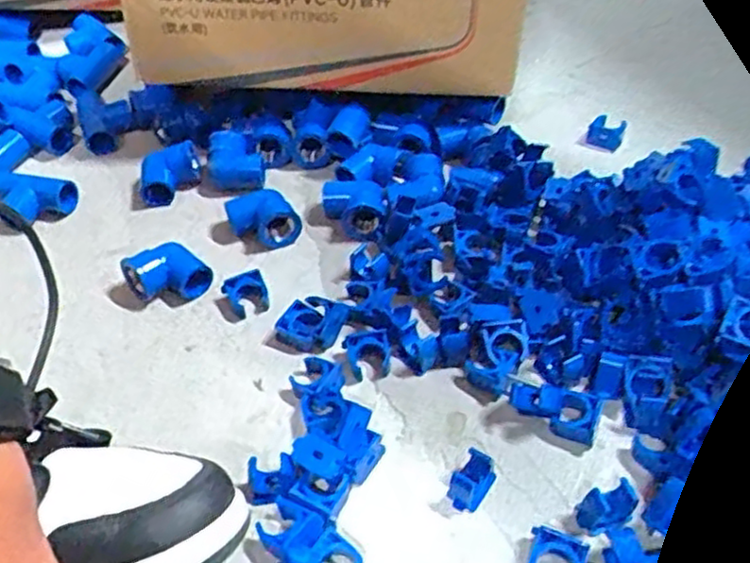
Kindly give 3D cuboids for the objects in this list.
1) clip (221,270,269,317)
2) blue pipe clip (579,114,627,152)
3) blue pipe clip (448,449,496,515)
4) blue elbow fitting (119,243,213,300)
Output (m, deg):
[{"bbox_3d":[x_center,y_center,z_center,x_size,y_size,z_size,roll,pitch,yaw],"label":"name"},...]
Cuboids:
[{"bbox_3d":[-0.087,0.008,0.499,0.027,0.016,0.025,-23,51,-15],"label":"clip"},{"bbox_3d":[0.185,-0.120,0.597,0.032,0.026,0.017,16,52,18],"label":"blue pipe clip"},{"bbox_3d":[0.052,0.108,0.396,0.018,0.022,0.026,31,58,27],"label":"blue pipe clip"},{"bbox_3d":[-0.143,-0.005,0.505,0.042,0.029,0.051,-37,56,-25],"label":"blue elbow fitting"}]

